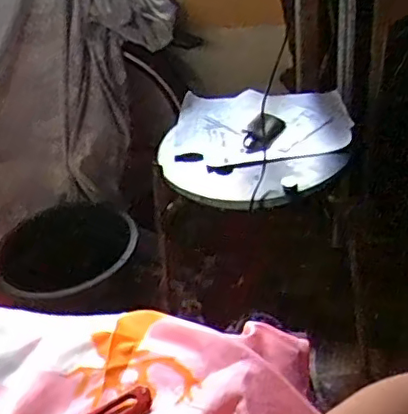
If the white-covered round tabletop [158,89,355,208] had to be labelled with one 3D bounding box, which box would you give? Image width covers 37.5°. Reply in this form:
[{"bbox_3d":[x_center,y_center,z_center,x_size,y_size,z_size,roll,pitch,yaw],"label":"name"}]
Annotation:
[{"bbox_3d":[0.101,-0.126,1.171,0.358,0.068,0.331,-3,35,2],"label":"white-covered round tabletop"}]

